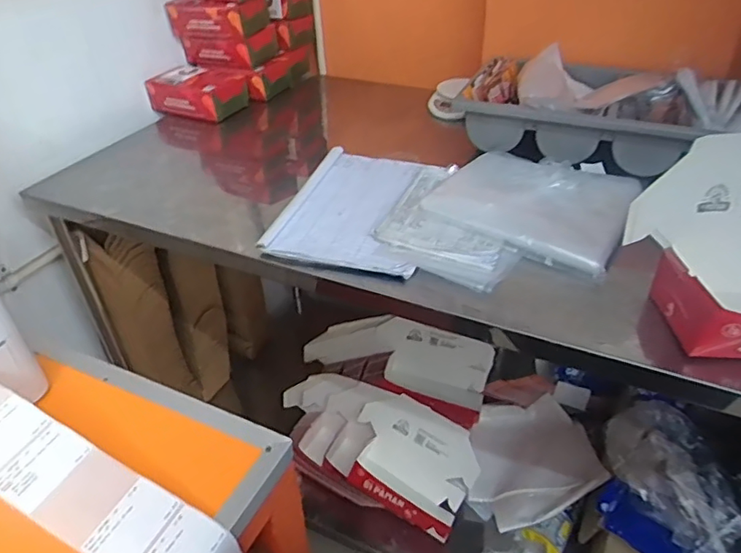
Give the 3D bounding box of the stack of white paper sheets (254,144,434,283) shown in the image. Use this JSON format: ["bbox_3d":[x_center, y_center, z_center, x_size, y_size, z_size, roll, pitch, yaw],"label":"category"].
[{"bbox_3d":[-0.014,-0.109,0.795,0.195,0.011,0.296,9,38,13],"label":"stack of white paper sheets"}]

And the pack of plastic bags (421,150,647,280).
[{"bbox_3d":[0.241,-0.114,0.772,0.240,0.032,0.236,24,44,29],"label":"pack of plastic bags"}]

